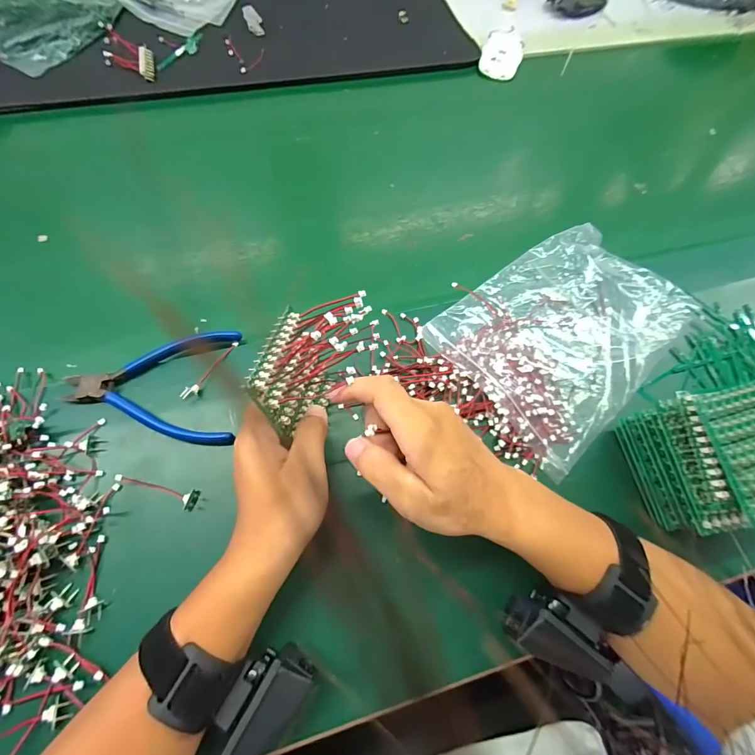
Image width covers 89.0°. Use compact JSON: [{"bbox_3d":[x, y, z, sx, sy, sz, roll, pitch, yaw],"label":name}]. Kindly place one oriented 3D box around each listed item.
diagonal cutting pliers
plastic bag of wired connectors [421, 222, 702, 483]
[{"bbox_3d":[-0.189,0.009,0.323,0.133,0.018,0.100,-2,67,-4],"label":"diagonal cutting pliers"},{"bbox_3d":[0.182,-0.054,0.366,0.234,0.027,0.165,-40,73,-19],"label":"plastic bag of wired connectors"}]

